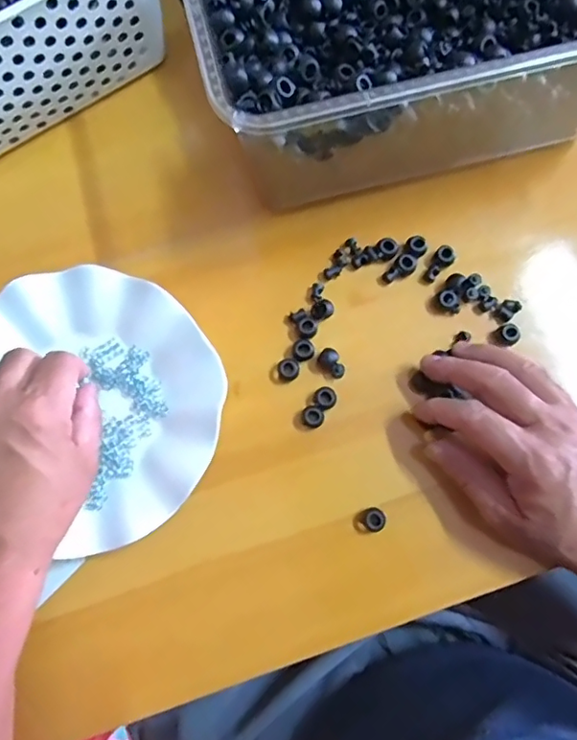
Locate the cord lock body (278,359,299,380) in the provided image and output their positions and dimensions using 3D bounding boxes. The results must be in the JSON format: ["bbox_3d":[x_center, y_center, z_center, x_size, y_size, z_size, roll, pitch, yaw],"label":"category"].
[{"bbox_3d":[0.000,0.000,0.388,0.015,0.006,0.015,0,79,-1],"label":"cord lock body"}]

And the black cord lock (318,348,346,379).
[{"bbox_3d":[0.030,-0.005,0.386,0.013,0.010,0.022,-38,82,-8],"label":"black cord lock"}]

